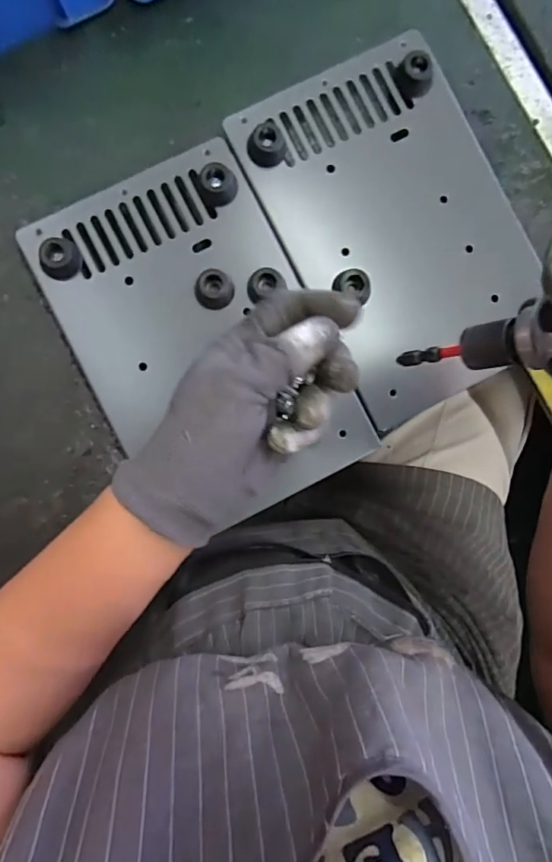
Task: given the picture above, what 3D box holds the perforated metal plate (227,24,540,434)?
[{"bbox_3d":[0.082,-0.134,0.338,0.147,0.026,0.226,-27,91,-3],"label":"perforated metal plate"}]

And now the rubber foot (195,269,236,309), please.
[{"bbox_3d":[-0.039,-0.089,0.322,0.023,0.015,0.022,0,89,-3],"label":"rubber foot"}]

